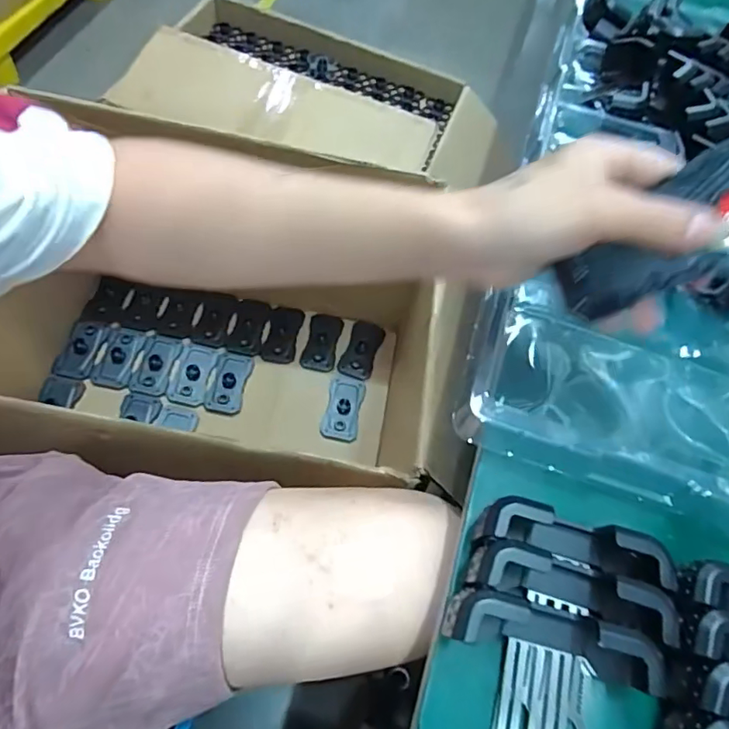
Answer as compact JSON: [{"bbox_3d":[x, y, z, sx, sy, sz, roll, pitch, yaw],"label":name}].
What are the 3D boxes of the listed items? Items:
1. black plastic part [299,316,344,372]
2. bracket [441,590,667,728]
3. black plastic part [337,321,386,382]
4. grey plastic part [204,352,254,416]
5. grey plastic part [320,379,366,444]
[{"bbox_3d":[-0.075,-0.040,0.934,0.058,0.005,0.113,11,62,-1],"label":"black plastic part"},{"bbox_3d":[0.083,0.166,0.236,0.097,0.037,0.123,9,64,4],"label":"bracket"},{"bbox_3d":[-0.004,-0.029,0.929,0.059,0.008,0.117,18,62,2],"label":"black plastic part"},{"bbox_3d":[-0.226,0.029,0.874,0.060,0.011,0.112,8,62,-3],"label":"grey plastic part"},{"bbox_3d":[-0.035,0.074,0.870,0.059,0.009,0.109,12,62,-1],"label":"grey plastic part"}]

